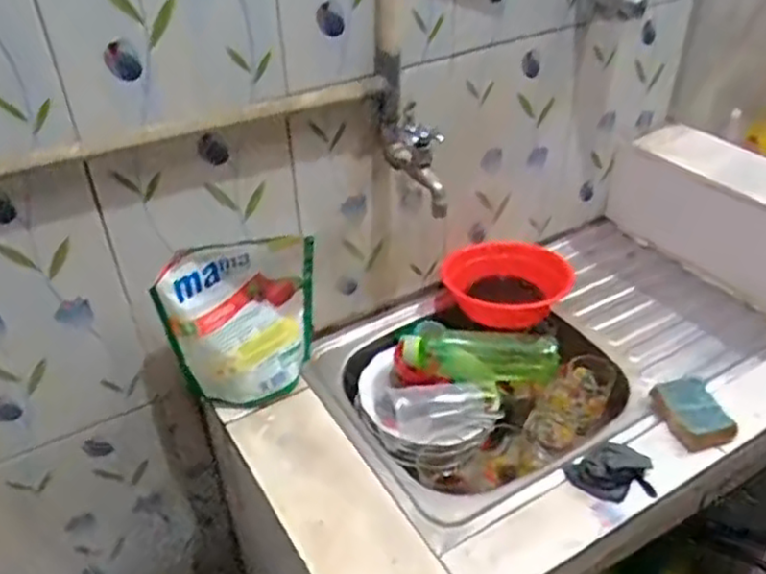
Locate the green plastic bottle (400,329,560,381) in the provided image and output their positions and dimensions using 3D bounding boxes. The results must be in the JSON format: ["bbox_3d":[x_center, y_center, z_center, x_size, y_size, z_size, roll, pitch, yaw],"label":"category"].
[{"bbox_3d":[0.139,0.099,1.033,0.219,0.074,0.050,3,38,6],"label":"green plastic bottle"}]

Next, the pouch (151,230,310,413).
[{"bbox_3d":[-0.176,0.048,0.924,0.198,0.228,0.058,-18,41,-20],"label":"pouch"}]

